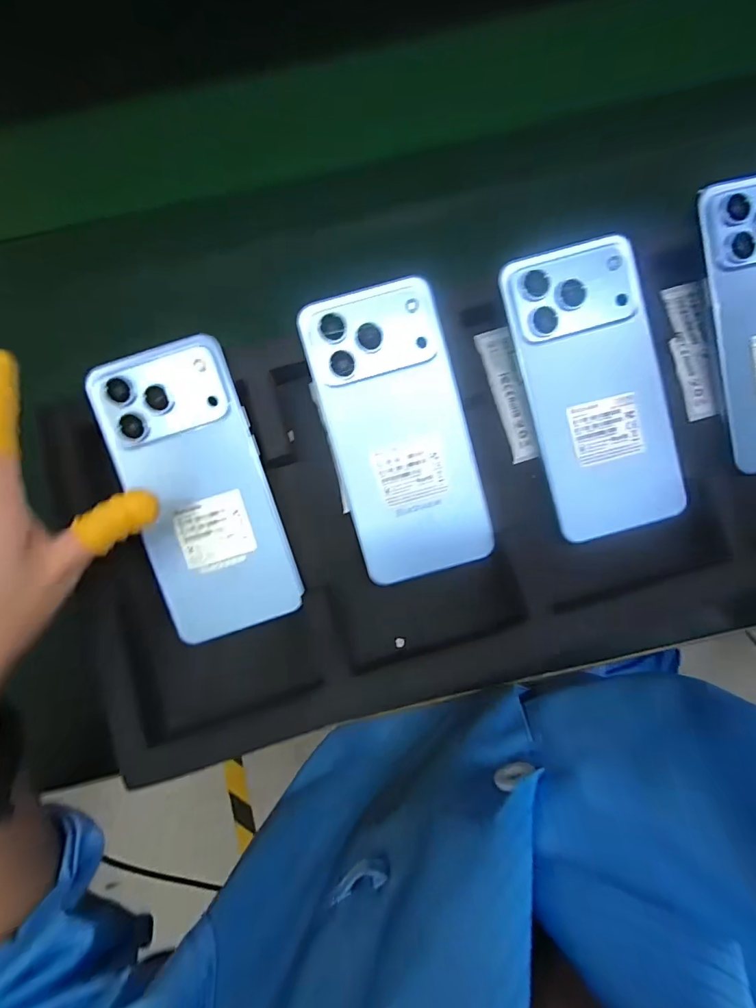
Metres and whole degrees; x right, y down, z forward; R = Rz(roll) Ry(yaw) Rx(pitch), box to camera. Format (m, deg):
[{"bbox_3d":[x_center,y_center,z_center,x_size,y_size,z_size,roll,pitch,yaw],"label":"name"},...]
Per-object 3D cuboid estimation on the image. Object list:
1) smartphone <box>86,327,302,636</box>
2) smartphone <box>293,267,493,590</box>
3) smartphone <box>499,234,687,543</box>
[{"bbox_3d":[-0.101,-0.007,0.252,0.077,0.006,0.162,-18,96,-3],"label":"smartphone"},{"bbox_3d":[0.012,-0.039,0.253,0.077,0.005,0.162,-15,96,-2],"label":"smartphone"},{"bbox_3d":[0.124,-0.063,0.253,0.076,0.009,0.159,-16,94,-3],"label":"smartphone"}]

